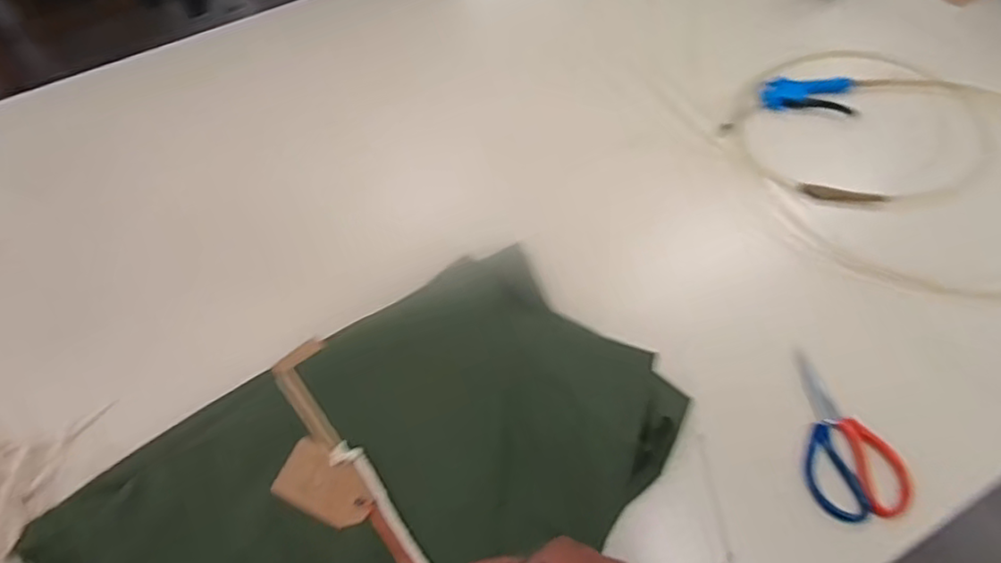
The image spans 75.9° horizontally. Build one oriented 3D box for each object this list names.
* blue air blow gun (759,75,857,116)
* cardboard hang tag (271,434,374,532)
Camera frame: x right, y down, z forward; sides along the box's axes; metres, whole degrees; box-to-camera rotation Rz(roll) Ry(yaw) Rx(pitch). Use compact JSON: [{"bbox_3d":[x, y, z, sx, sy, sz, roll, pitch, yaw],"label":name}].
[{"bbox_3d":[0.470,-0.295,0.985,0.143,0.023,0.080,5,57,5],"label":"blue air blow gun"},{"bbox_3d":[-0.171,0.200,0.632,0.097,0.005,0.059,26,62,10],"label":"cardboard hang tag"}]

